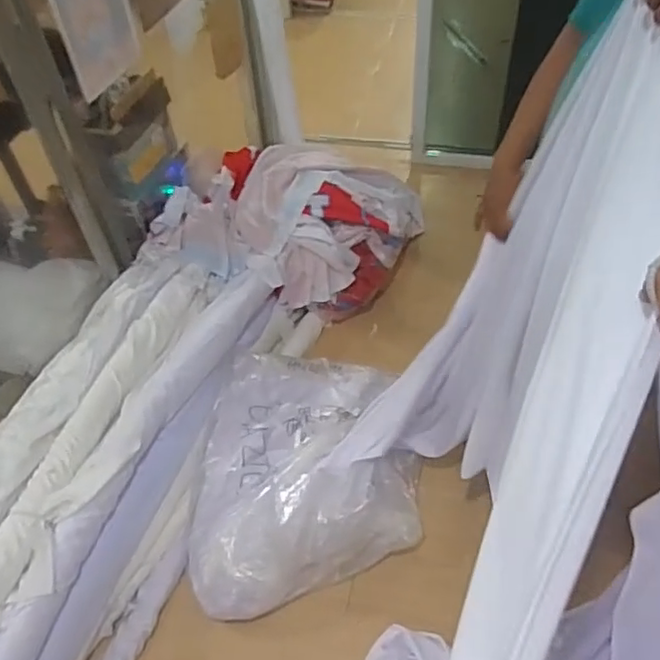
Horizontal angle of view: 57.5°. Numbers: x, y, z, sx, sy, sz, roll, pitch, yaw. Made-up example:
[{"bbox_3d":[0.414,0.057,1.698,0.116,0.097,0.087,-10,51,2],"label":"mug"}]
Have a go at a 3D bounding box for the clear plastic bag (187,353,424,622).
[{"bbox_3d":[-0.059,0.339,1.572,0.582,0.238,0.732,-1,49,3],"label":"clear plastic bag"}]

